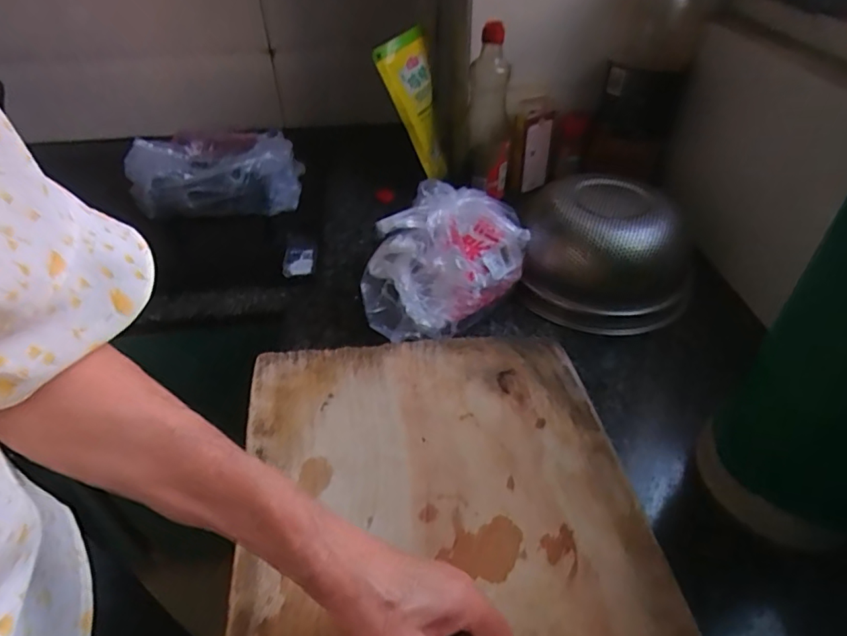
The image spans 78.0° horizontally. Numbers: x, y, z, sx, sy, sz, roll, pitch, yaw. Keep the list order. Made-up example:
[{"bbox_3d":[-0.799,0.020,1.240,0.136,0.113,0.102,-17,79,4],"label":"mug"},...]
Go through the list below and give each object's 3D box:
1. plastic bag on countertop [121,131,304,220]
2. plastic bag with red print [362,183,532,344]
[{"bbox_3d":[-0.309,-0.216,0.796,0.228,0.091,0.147,-3,43,0],"label":"plastic bag on countertop"},{"bbox_3d":[0.019,-0.066,0.564,0.113,0.099,0.193,29,50,27],"label":"plastic bag with red print"}]

